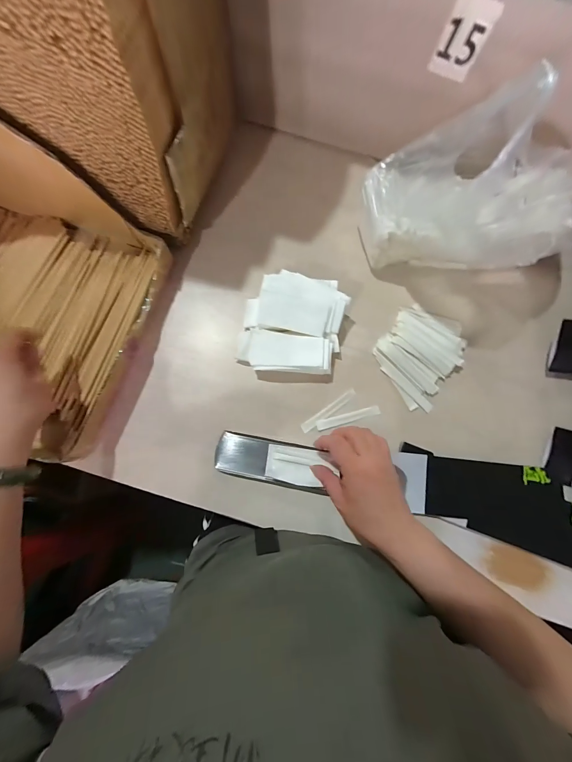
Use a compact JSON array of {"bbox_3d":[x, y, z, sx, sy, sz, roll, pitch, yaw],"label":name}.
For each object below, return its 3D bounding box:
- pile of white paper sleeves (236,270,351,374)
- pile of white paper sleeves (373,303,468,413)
[{"bbox_3d":[0.008,-0.081,0.420,0.137,0.043,0.138,9,78,2],"label":"pile of white paper sleeves"},{"bbox_3d":[0.191,-0.040,0.427,0.107,0.015,0.133,34,80,7],"label":"pile of white paper sleeves"}]

